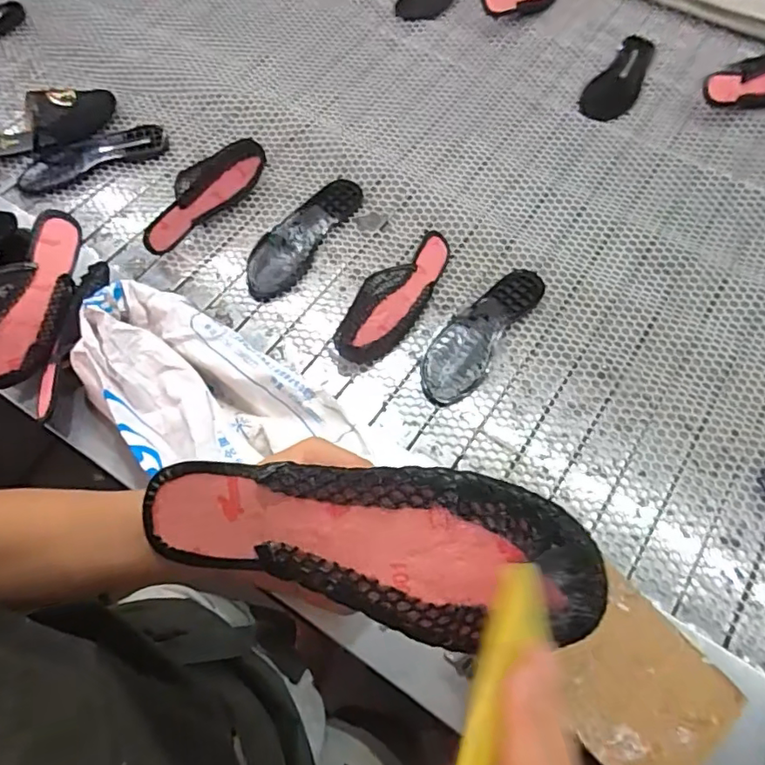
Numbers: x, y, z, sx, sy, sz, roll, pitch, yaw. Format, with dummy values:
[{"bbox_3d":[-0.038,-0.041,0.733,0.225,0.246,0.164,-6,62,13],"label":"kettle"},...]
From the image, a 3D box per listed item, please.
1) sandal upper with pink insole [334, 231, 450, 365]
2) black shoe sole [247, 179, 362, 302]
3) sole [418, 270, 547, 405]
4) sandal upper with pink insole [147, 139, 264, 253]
[{"bbox_3d":[0.018,-0.129,0.809,0.080,0.059,0.240,31,69,13],"label":"sandal upper with pink insole"},{"bbox_3d":[-0.129,-0.238,0.873,0.086,0.020,0.256,32,72,11],"label":"black shoe sole"},{"bbox_3d":[0.149,-0.076,0.813,0.085,0.017,0.257,38,73,13],"label":"sole"},{"bbox_3d":[-0.287,-0.301,0.863,0.236,0.079,0.052,-41,72,-17],"label":"sandal upper with pink insole"}]

